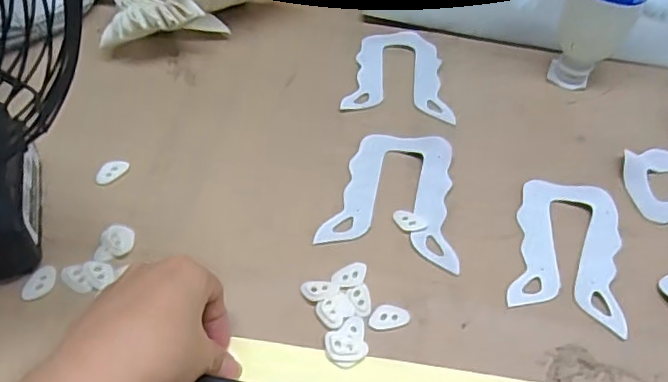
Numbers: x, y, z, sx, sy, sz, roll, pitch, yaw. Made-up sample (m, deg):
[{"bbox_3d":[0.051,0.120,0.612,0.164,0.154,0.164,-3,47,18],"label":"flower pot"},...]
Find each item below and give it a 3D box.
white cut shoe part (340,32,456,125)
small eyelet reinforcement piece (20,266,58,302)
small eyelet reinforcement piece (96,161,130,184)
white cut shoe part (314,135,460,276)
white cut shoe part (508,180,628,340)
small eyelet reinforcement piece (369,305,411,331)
[{"bbox_3d":[0.064,-0.113,0.559,0.093,0.005,0.124,8,49,2],"label":"white cut shoe part"},{"bbox_3d":[-0.191,0.060,0.385,0.015,0.004,0.026,30,52,2],"label":"small eyelet reinforcement piece"},{"bbox_3d":[-0.170,-0.015,0.451,0.015,0.004,0.027,27,52,18],"label":"small eyelet reinforcement piece"},{"bbox_3d":[0.044,0.000,0.449,0.096,0.013,0.120,7,48,2],"label":"white cut shoe part"},{"bbox_3d":[0.170,0.039,0.427,0.073,0.005,0.124,16,49,9],"label":"white cut shoe part"},{"bbox_3d":[0.035,0.080,0.382,0.026,0.004,0.016,-13,51,-15],"label":"small eyelet reinforcement piece"}]

